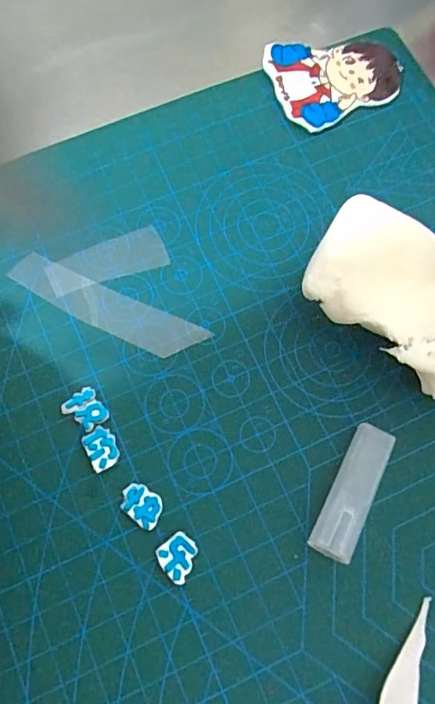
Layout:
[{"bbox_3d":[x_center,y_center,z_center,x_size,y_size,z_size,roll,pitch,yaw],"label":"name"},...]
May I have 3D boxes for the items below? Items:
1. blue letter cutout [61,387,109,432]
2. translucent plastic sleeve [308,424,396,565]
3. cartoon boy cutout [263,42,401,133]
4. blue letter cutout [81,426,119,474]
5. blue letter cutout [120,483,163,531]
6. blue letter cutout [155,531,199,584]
[{"bbox_3d":[-0.042,0.018,0.163,0.011,0.004,0.013,-39,77,-11],"label":"blue letter cutout"},{"bbox_3d":[0.040,0.041,0.154,0.013,0.011,0.040,26,75,7],"label":"translucent plastic sleeve"},{"bbox_3d":[0.045,-0.107,0.198,0.048,0.004,0.038,-23,75,-7],"label":"cartoon boy cutout"},{"bbox_3d":[-0.036,0.030,0.159,0.009,0.004,0.013,-28,75,-9],"label":"blue letter cutout"},{"bbox_3d":[-0.023,0.046,0.155,0.014,0.004,0.009,36,76,9],"label":"blue letter cutout"},{"bbox_3d":[-0.011,0.061,0.150,0.011,0.004,0.012,-38,77,-11],"label":"blue letter cutout"}]

